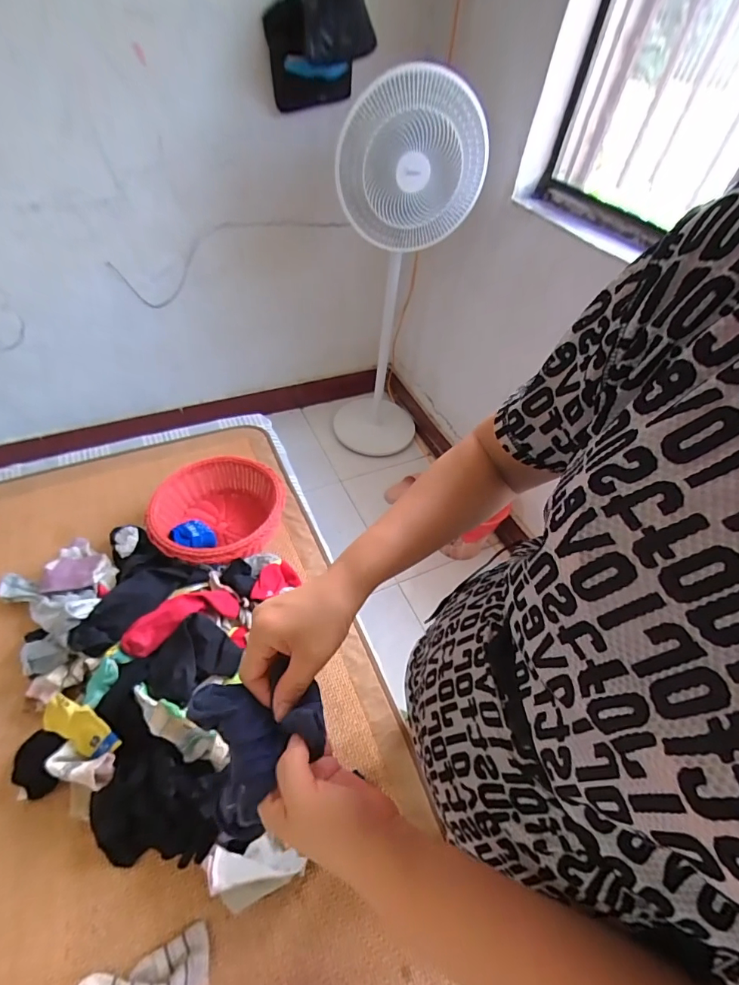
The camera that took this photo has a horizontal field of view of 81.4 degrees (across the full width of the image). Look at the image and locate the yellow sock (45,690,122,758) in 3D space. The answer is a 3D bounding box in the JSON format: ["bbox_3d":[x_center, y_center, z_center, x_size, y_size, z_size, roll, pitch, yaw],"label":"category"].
[{"bbox_3d":[-0.447,0.359,0.669,0.150,0.067,0.026,20,7,13],"label":"yellow sock"}]

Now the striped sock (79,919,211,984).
[{"bbox_3d":[-0.285,0.631,0.552,0.153,0.028,0.064,-13,46,-18],"label":"striped sock"}]

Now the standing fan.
[{"bbox_3d":[0.087,-0.680,1.532,0.378,1.181,0.556,6,49,-1],"label":"standing fan"}]

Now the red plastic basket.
[{"bbox_3d":[-0.334,0.047,0.956,0.277,0.098,0.277,3,49,-4],"label":"red plastic basket"}]

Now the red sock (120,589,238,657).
[{"bbox_3d":[-0.338,0.226,0.777,0.196,0.080,0.056,-25,57,-25],"label":"red sock"}]

